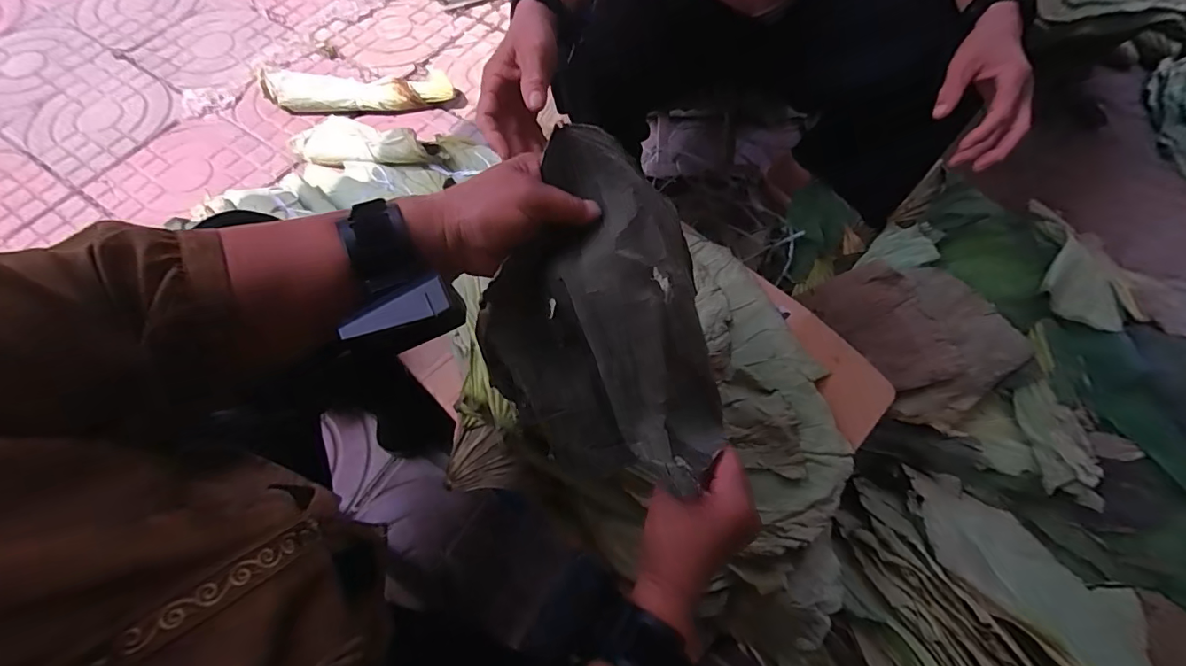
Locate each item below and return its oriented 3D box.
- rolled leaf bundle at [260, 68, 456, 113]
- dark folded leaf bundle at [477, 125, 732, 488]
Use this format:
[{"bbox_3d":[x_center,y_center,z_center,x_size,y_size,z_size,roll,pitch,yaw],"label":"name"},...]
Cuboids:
[{"bbox_3d":[-0.519,-0.539,1.105,0.397,0.054,0.100,-6,65,-4],"label":"rolled leaf bundle"},{"bbox_3d":[0.001,-0.010,0.341,0.145,0.052,0.231,-15,99,2],"label":"dark folded leaf bundle"}]

